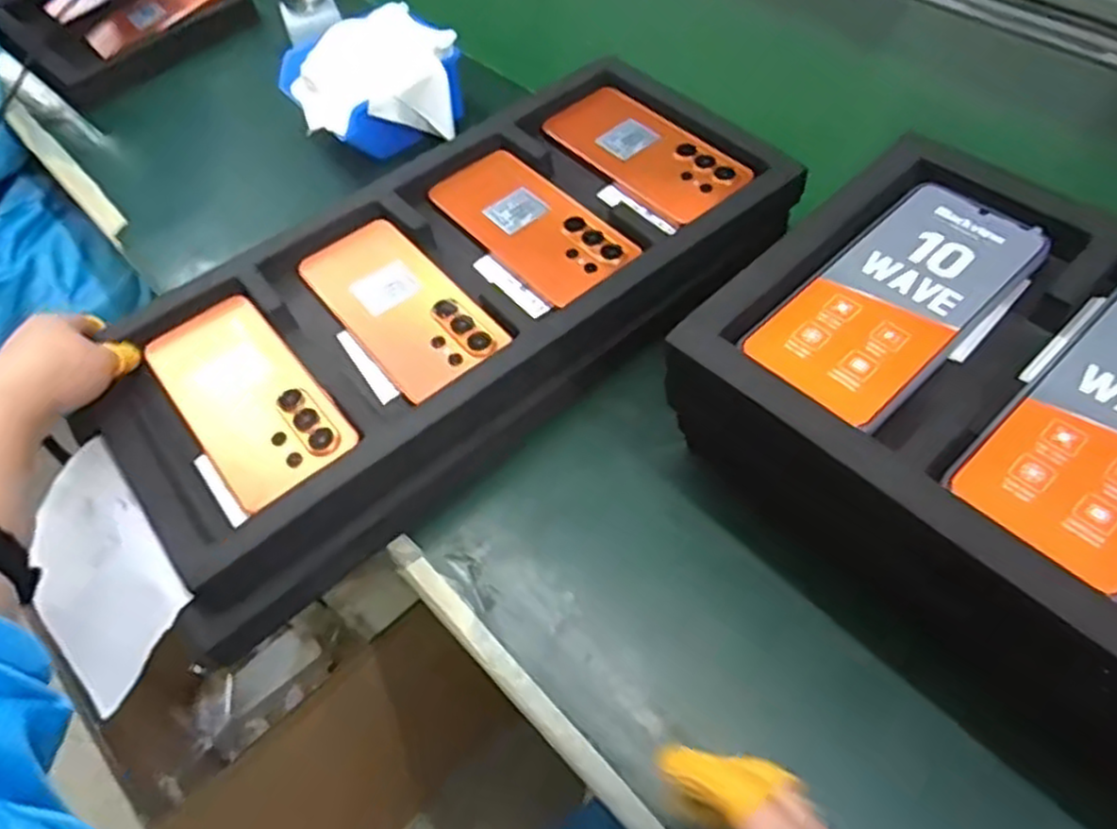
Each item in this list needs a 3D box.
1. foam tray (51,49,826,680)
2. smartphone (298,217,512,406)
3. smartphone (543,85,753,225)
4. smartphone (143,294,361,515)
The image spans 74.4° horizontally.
[{"bbox_3d":[-0.067,-0.085,0.520,0.495,0.058,0.233,-35,61,-20],"label":"foam tray"},{"bbox_3d":[-0.110,-0.076,0.506,0.075,0.009,0.175,-39,60,-13],"label":"smartphone"},{"bbox_3d":[0.068,-0.209,0.581,0.074,0.007,0.171,-42,61,-10],"label":"smartphone"},{"bbox_3d":[-0.199,-0.014,0.468,0.076,0.014,0.178,-35,61,-20],"label":"smartphone"}]

